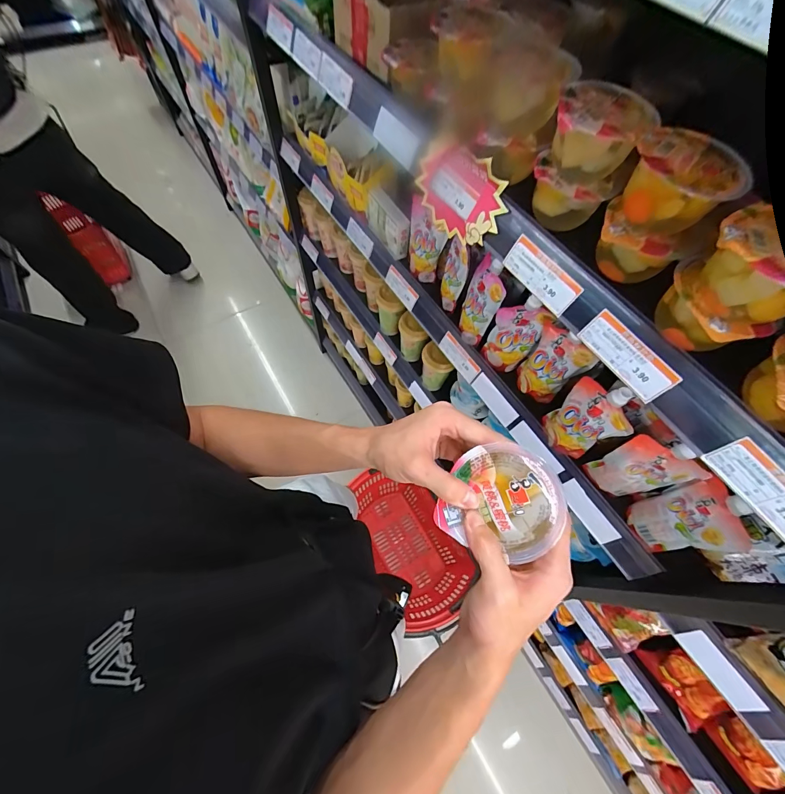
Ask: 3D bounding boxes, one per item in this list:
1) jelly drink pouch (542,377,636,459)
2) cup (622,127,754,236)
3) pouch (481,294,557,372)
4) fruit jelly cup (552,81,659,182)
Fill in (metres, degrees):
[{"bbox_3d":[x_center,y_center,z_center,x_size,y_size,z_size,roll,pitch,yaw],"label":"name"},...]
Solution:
[{"bbox_3d":[0.261,0.029,0.476,0.027,0.160,0.080,-30,69,-15],"label":"jelly drink pouch"},{"bbox_3d":[0.245,-0.183,0.306,0.084,0.051,0.070,41,69,15],"label":"cup"},{"bbox_3d":[0.187,-0.092,0.540,0.070,0.153,0.028,19,65,6],"label":"pouch"},{"bbox_3d":[0.187,-0.245,0.331,0.079,0.051,0.084,1,65,-2],"label":"fruit jelly cup"}]

